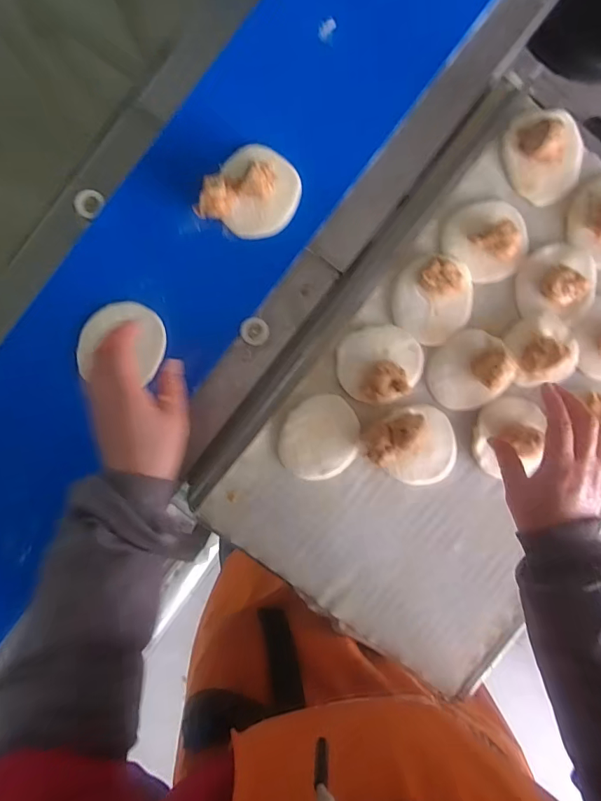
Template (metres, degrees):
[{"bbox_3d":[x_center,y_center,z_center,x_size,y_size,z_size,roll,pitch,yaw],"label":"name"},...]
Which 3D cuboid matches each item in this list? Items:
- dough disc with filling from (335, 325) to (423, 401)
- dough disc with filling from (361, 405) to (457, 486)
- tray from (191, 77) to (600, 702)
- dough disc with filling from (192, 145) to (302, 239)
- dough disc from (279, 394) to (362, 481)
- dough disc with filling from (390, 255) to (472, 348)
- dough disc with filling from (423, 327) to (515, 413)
[{"bbox_3d":[0.089,-0.040,0.493,0.092,0.029,0.080,-7,93,-2],"label":"dough disc with filling"},{"bbox_3d":[0.129,0.049,0.498,0.106,0.035,0.089,35,91,-6],"label":"dough disc with filling"},{"bbox_3d":[0.211,0.003,0.509,0.408,0.047,0.588,36,92,-1],"label":"tray"},{"bbox_3d":[-0.050,-0.228,0.488,0.092,0.044,0.093,18,92,-4],"label":"dough disc with filling"},{"bbox_3d":[0.021,0.041,0.507,0.093,0.005,0.084,-43,94,0],"label":"dough disc"},{"bbox_3d":[0.147,-0.113,0.494,0.088,0.035,0.094,0,93,-3],"label":"dough disc with filling"},{"bbox_3d":[0.189,-0.034,0.500,0.090,0.031,0.084,0,93,-3],"label":"dough disc with filling"}]

